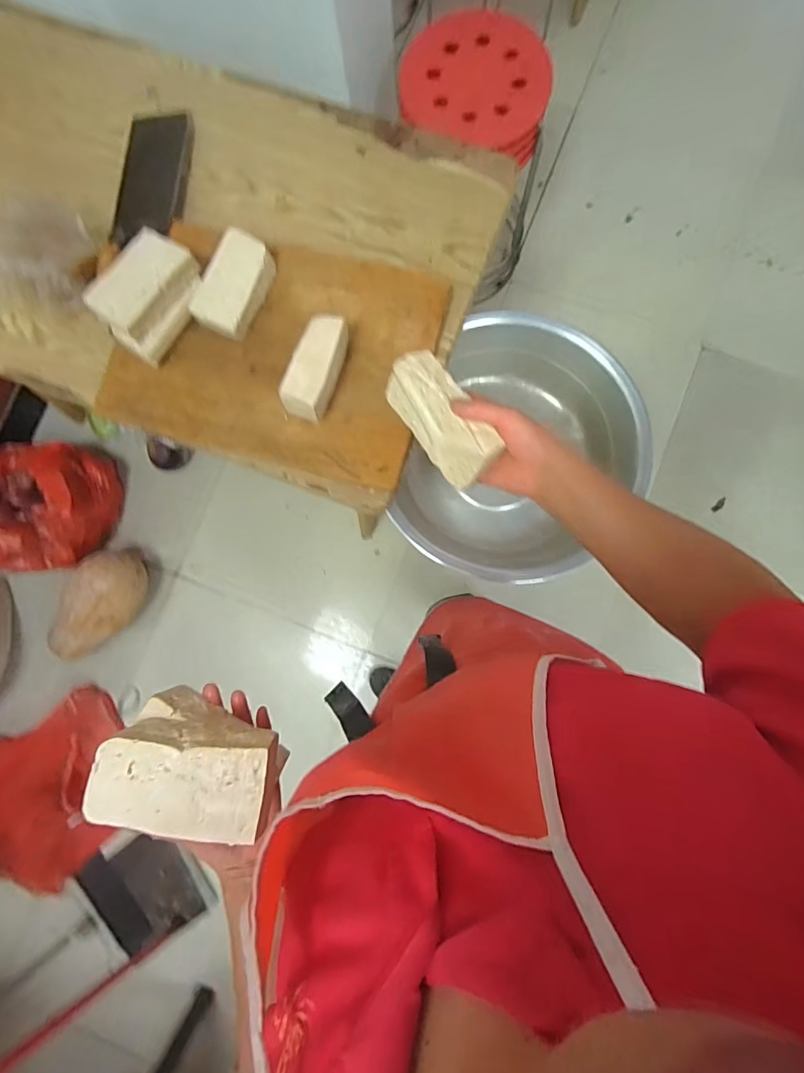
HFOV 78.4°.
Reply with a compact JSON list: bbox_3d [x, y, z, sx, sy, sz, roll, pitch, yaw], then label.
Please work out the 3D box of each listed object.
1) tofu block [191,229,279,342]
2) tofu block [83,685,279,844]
[{"bbox_3d":[-0.242,-0.361,0.708,0.078,0.043,0.135,28,86,5],"label":"tofu block"},{"bbox_3d":[-0.182,0.197,0.421,0.143,0.059,0.090,10,87,2],"label":"tofu block"}]

